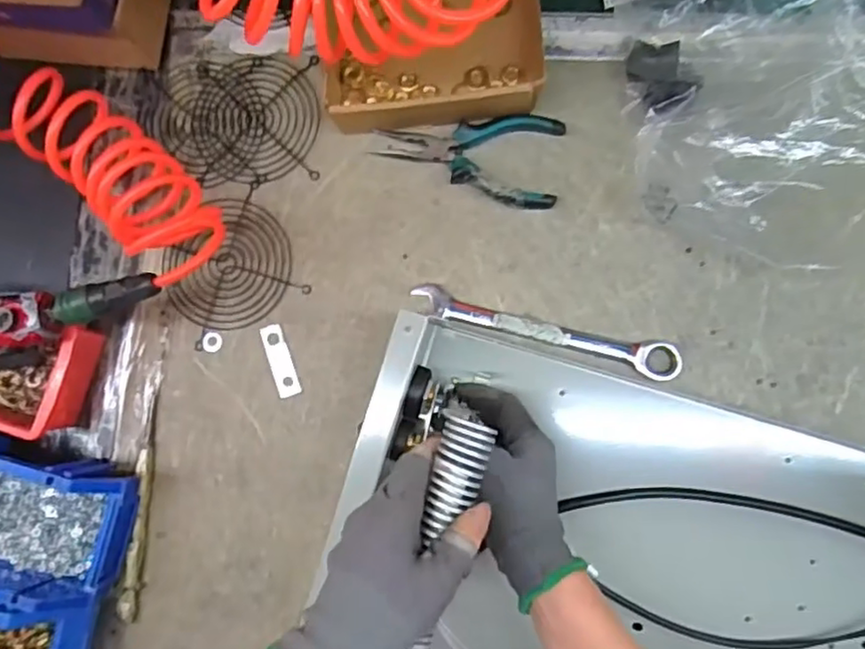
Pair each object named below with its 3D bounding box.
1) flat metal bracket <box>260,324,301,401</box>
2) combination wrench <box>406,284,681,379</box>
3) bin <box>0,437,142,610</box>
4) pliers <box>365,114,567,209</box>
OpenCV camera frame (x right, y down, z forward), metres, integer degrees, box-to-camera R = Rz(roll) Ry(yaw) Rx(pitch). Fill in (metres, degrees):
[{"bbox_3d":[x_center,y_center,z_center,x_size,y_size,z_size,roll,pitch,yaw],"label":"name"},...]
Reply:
[{"bbox_3d":[-0.130,0.031,0.550,0.020,0.004,0.062,-20,83,2],"label":"flat metal bracket"},{"bbox_3d":[0.092,0.005,0.528,0.217,0.014,0.028,15,85,6],"label":"combination wrench"},{"bbox_3d":[-0.327,0.152,0.510,0.163,0.060,0.109,14,85,6],"label":"bin"},{"bbox_3d":[0.028,-0.141,0.542,0.153,0.023,0.074,7,85,5],"label":"pliers"}]

